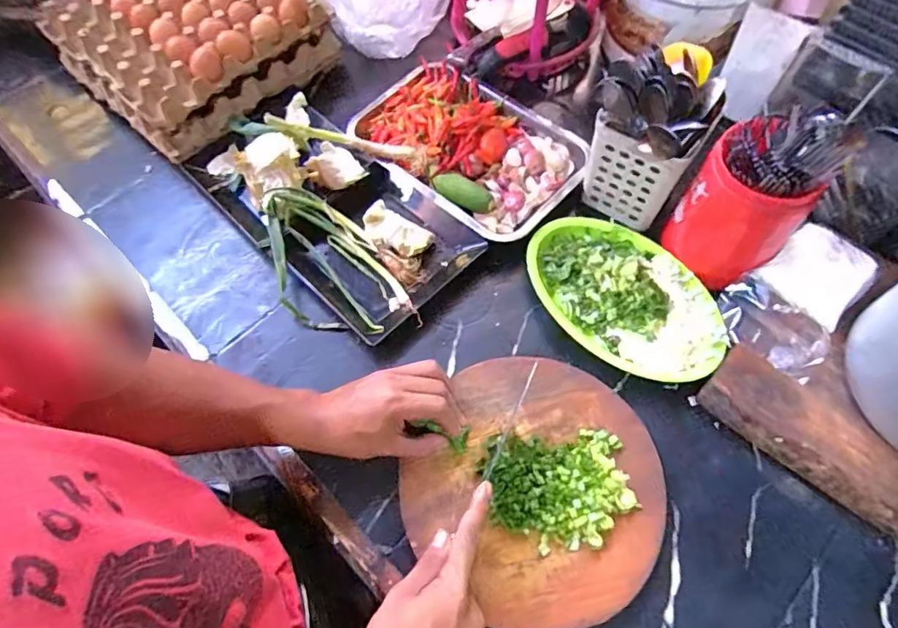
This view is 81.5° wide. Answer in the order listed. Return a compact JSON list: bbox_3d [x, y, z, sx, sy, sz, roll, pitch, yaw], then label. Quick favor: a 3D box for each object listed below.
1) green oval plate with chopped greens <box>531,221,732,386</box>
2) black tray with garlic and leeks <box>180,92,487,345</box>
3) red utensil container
[{"bbox_3d":[0.203,-0.028,0.597,0.150,0.036,0.237,-41,69,-17],"label":"green oval plate with chopped greens"},{"bbox_3d":[-0.167,-0.140,0.662,0.209,0.054,0.379,-42,70,-17],"label":"black tray with garlic and leeks"},{"bbox_3d":[0.320,-0.123,0.554,0.109,0.159,0.109,-41,70,-17],"label":"red utensil container"}]

